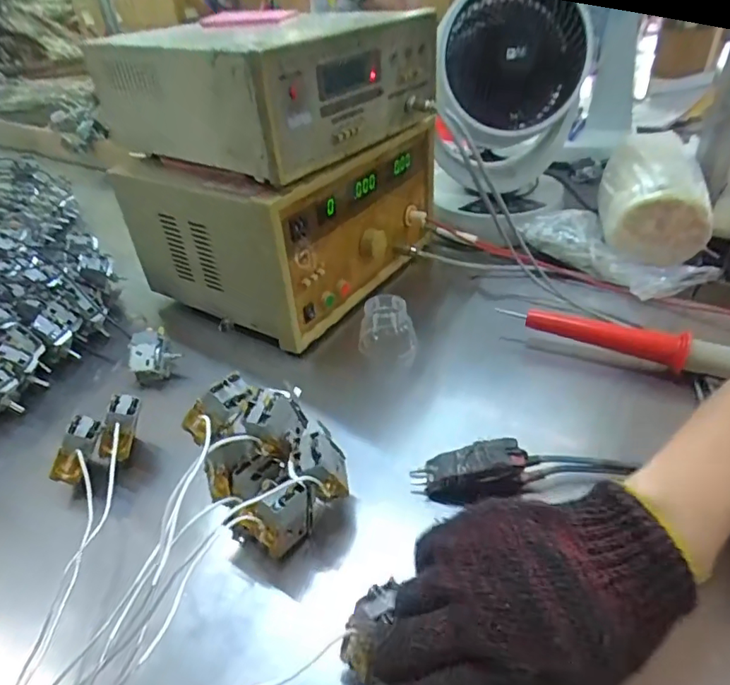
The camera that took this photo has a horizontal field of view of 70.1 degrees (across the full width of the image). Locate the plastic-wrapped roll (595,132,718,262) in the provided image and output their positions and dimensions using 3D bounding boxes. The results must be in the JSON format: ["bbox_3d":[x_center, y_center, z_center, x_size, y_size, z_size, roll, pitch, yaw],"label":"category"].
[{"bbox_3d":[0.375,-0.191,0.672,0.130,0.112,0.166,11,40,17],"label":"plastic-wrapped roll"}]

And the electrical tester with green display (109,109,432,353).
[{"bbox_3d":[-0.088,-0.164,0.656,0.257,0.180,0.302,20,43,27],"label":"electrical tester with green display"}]

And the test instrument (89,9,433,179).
[{"bbox_3d":[-0.101,-0.281,0.564,0.291,0.106,0.244,24,45,30],"label":"test instrument"}]

